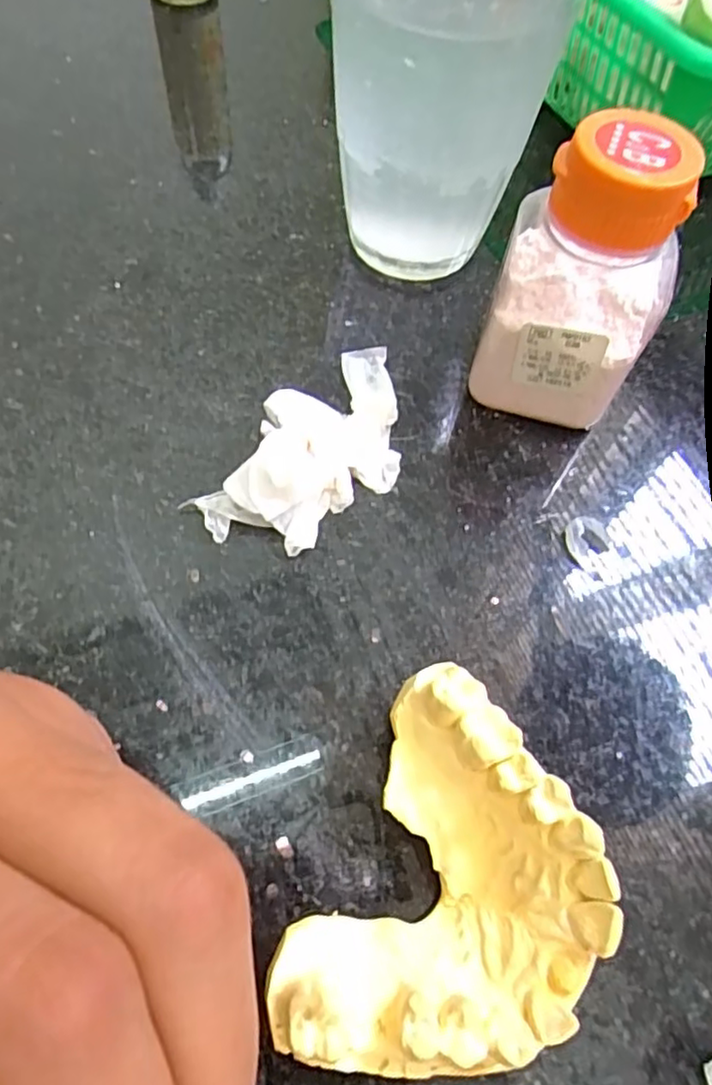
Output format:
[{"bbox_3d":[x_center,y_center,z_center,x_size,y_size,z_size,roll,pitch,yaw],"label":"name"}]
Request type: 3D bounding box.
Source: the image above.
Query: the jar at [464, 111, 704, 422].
[{"bbox_3d":[0.058,-0.067,0.168,0.044,0.072,0.033,17,63,7],"label":"jar"}]

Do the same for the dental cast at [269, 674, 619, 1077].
[{"bbox_3d":[0.019,0.066,0.122,0.048,0.027,0.065,25,63,10],"label":"dental cast"}]

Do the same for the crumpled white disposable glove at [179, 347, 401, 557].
[{"bbox_3d":[-0.008,-0.028,0.175,0.035,0.017,0.075,35,67,16],"label":"crumpled white disposable glove"}]

